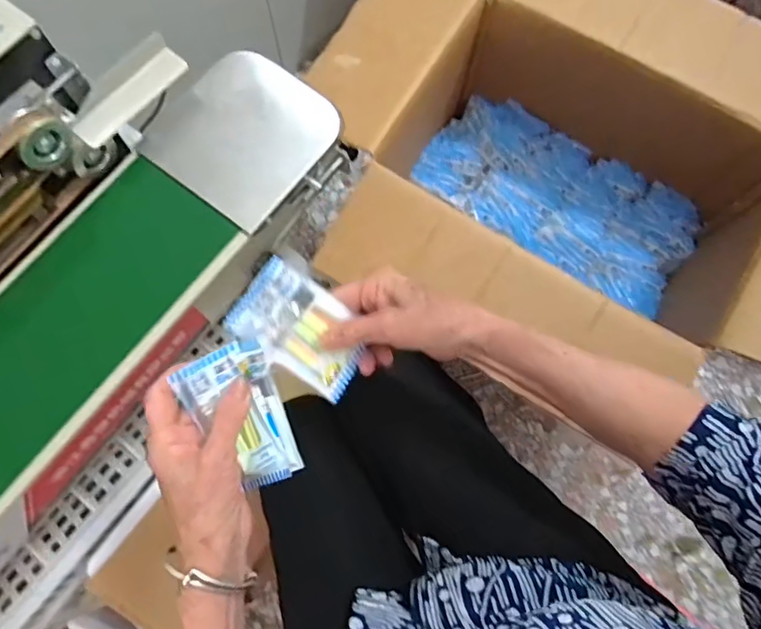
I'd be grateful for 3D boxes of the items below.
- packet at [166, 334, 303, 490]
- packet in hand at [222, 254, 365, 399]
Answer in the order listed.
[{"bbox_3d":[-0.098,0.073,0.382,0.062,0.015,0.101,-26,85,-4],"label":"packet"},{"bbox_3d":[-0.056,0.013,0.402,0.100,0.014,0.067,37,92,-21],"label":"packet in hand"}]

